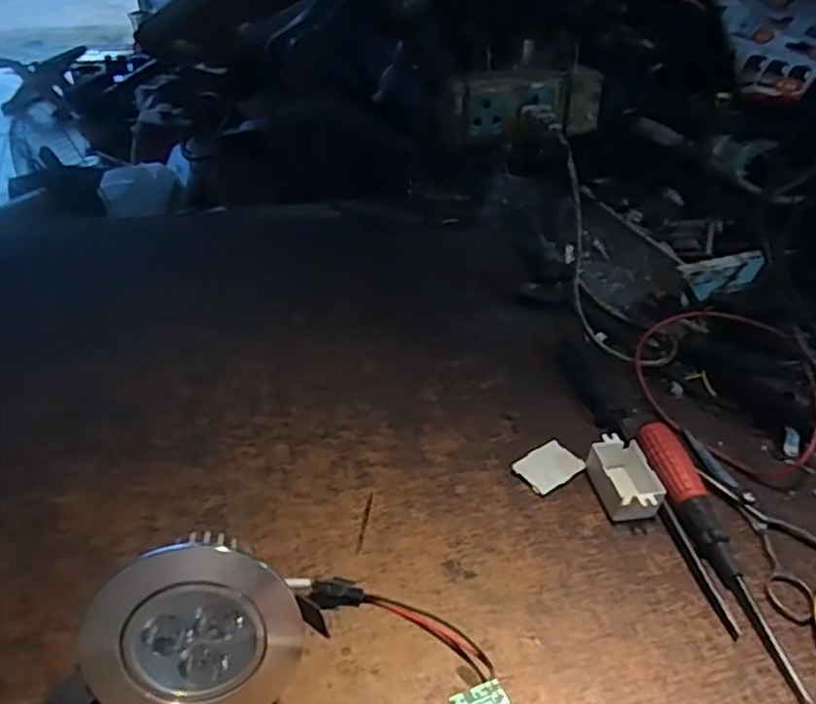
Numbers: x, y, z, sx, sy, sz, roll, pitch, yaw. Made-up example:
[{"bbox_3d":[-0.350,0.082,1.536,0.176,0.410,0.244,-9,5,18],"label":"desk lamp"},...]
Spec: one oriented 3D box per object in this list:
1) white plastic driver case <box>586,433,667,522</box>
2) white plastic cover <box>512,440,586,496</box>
[{"bbox_3d":[0.127,0.075,0.400,0.032,0.022,0.053,-6,40,-11],"label":"white plastic driver case"},{"bbox_3d":[0.086,0.070,0.415,0.038,0.004,0.028,-24,46,-29],"label":"white plastic cover"}]

